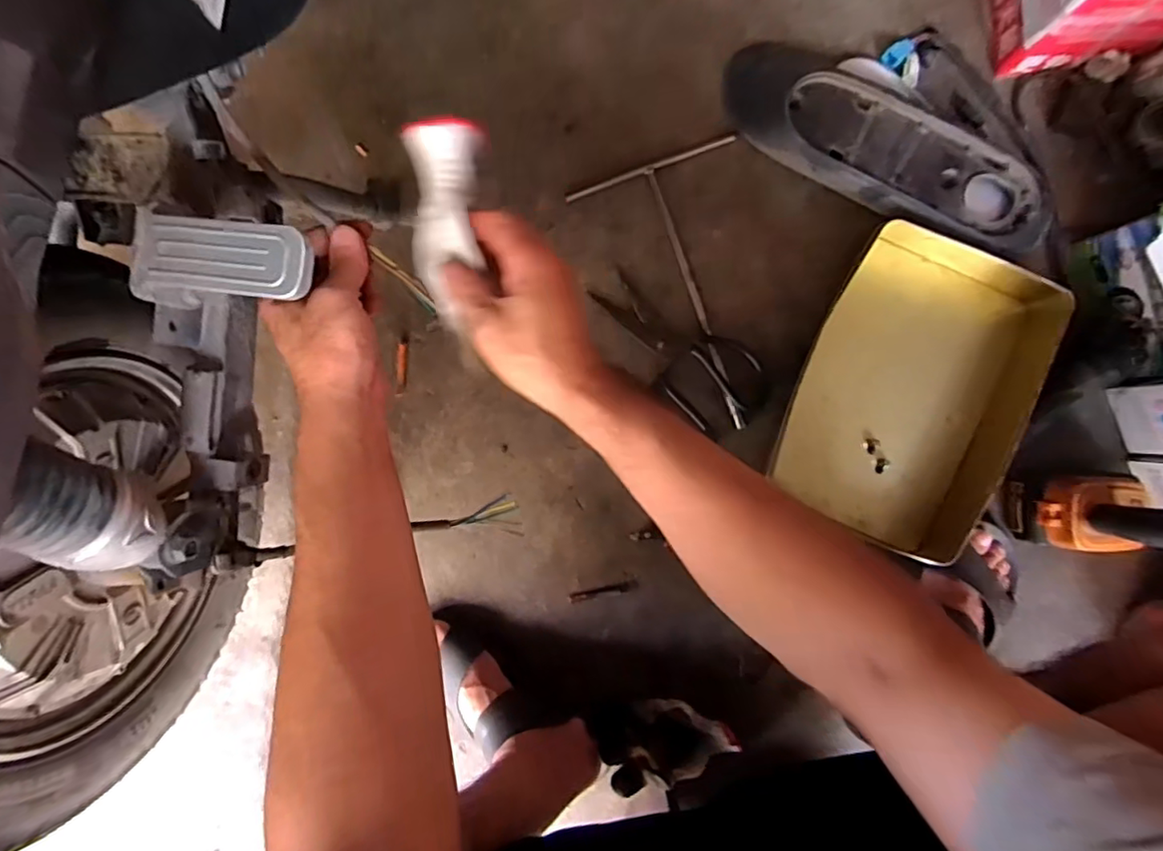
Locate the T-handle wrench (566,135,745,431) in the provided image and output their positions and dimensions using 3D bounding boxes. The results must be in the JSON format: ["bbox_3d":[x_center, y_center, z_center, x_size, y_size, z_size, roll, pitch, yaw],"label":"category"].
[{"bbox_3d":[0.124,-0.142,0.629,0.183,0.014,0.301,-20,90,2],"label":"T-handle wrench"}]

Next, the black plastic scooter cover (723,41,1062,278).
[{"bbox_3d":[0.333,-0.284,0.601,0.395,0.049,0.150,36,92,1],"label":"black plastic scooter cover"}]

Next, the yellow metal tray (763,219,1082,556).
[{"bbox_3d":[0.348,-0.031,0.602,0.221,0.064,0.300,24,91,1],"label":"yellow metal tray"}]

